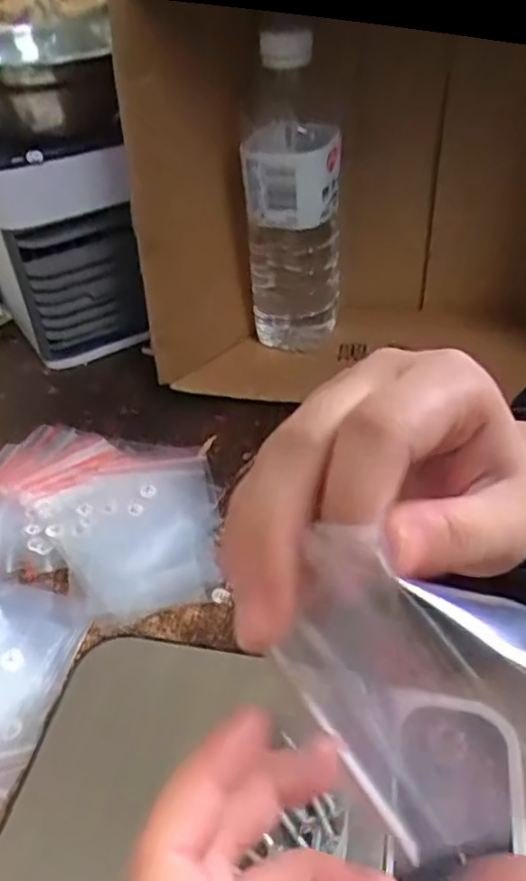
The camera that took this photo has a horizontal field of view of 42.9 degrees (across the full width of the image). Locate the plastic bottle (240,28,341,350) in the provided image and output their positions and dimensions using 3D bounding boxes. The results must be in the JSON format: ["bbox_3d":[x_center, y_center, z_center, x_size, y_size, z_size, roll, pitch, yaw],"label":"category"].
[{"bbox_3d":[0.022,-0.160,0.469,0.064,0.206,0.072,1,41,5],"label":"plastic bottle"}]

